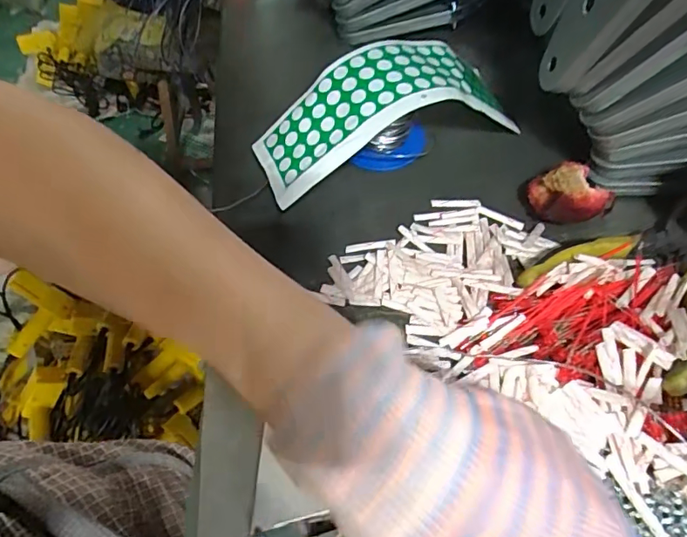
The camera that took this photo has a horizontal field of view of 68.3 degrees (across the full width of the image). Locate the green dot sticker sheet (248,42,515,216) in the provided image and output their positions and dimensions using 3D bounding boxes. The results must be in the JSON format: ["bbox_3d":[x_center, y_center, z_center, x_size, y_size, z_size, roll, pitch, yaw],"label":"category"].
[{"bbox_3d":[0.029,-0.105,0.345,0.183,0.065,0.070,-23,57,-11],"label":"green dot sticker sheet"}]

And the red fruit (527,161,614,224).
[{"bbox_3d":[0.143,-0.046,0.319,0.047,0.029,0.031,-12,55,-3],"label":"red fruit"}]

